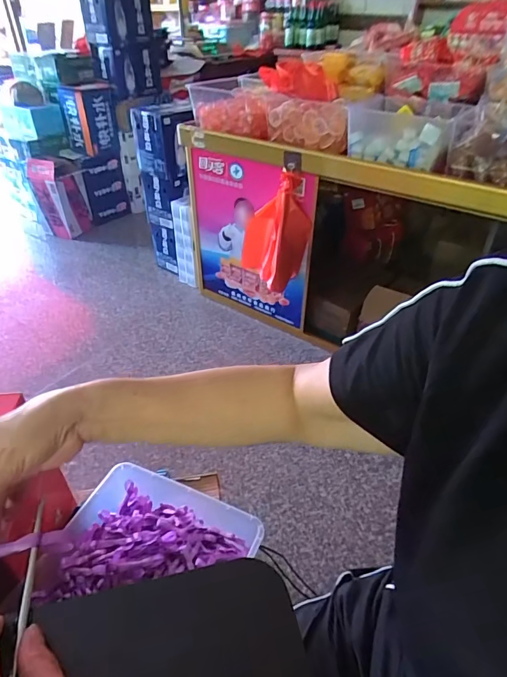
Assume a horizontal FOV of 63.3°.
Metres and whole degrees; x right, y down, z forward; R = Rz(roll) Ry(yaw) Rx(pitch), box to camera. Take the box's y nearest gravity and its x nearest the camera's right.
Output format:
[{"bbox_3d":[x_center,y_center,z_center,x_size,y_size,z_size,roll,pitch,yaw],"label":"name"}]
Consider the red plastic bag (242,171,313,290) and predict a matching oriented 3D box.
[{"bbox_3d":[0.081,-0.377,1.460,0.170,0.368,0.166,-30,47,-33],"label":"red plastic bag"}]

